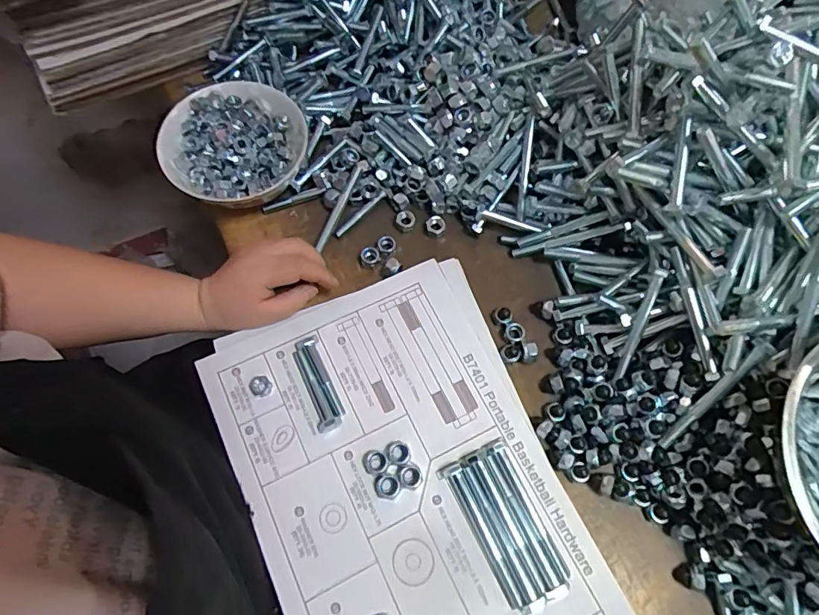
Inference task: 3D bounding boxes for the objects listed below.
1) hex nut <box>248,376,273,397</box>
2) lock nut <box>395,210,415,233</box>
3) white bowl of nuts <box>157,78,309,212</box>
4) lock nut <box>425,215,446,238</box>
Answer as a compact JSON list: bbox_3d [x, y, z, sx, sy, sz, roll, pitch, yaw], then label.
[{"bbox_3d":[-0.122,0.065,0.411,0.017,0.006,0.018,-33,72,-12],"label":"hex nut"},{"bbox_3d":[-0.004,-0.083,0.481,0.019,0.007,0.021,14,69,6],"label":"lock nut"},{"bbox_3d":[-0.160,-0.145,0.469,0.117,0.050,0.128,0,68,0],"label":"white bowl of nuts"},{"bbox_3d":[0.025,-0.079,0.480,0.018,0.008,0.021,6,68,3],"label":"lock nut"}]

